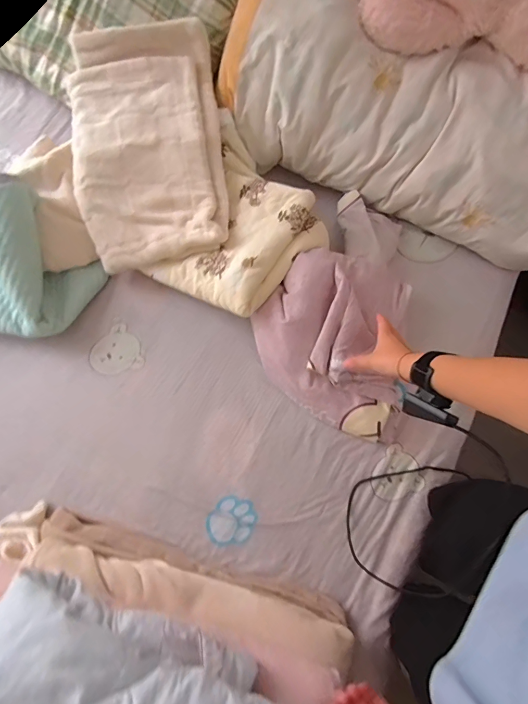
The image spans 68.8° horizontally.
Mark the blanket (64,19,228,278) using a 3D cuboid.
[{"bbox_3d":[-0.220,-0.381,0.720,0.276,0.049,0.427,-7,90,-1],"label":"blanket"}]

